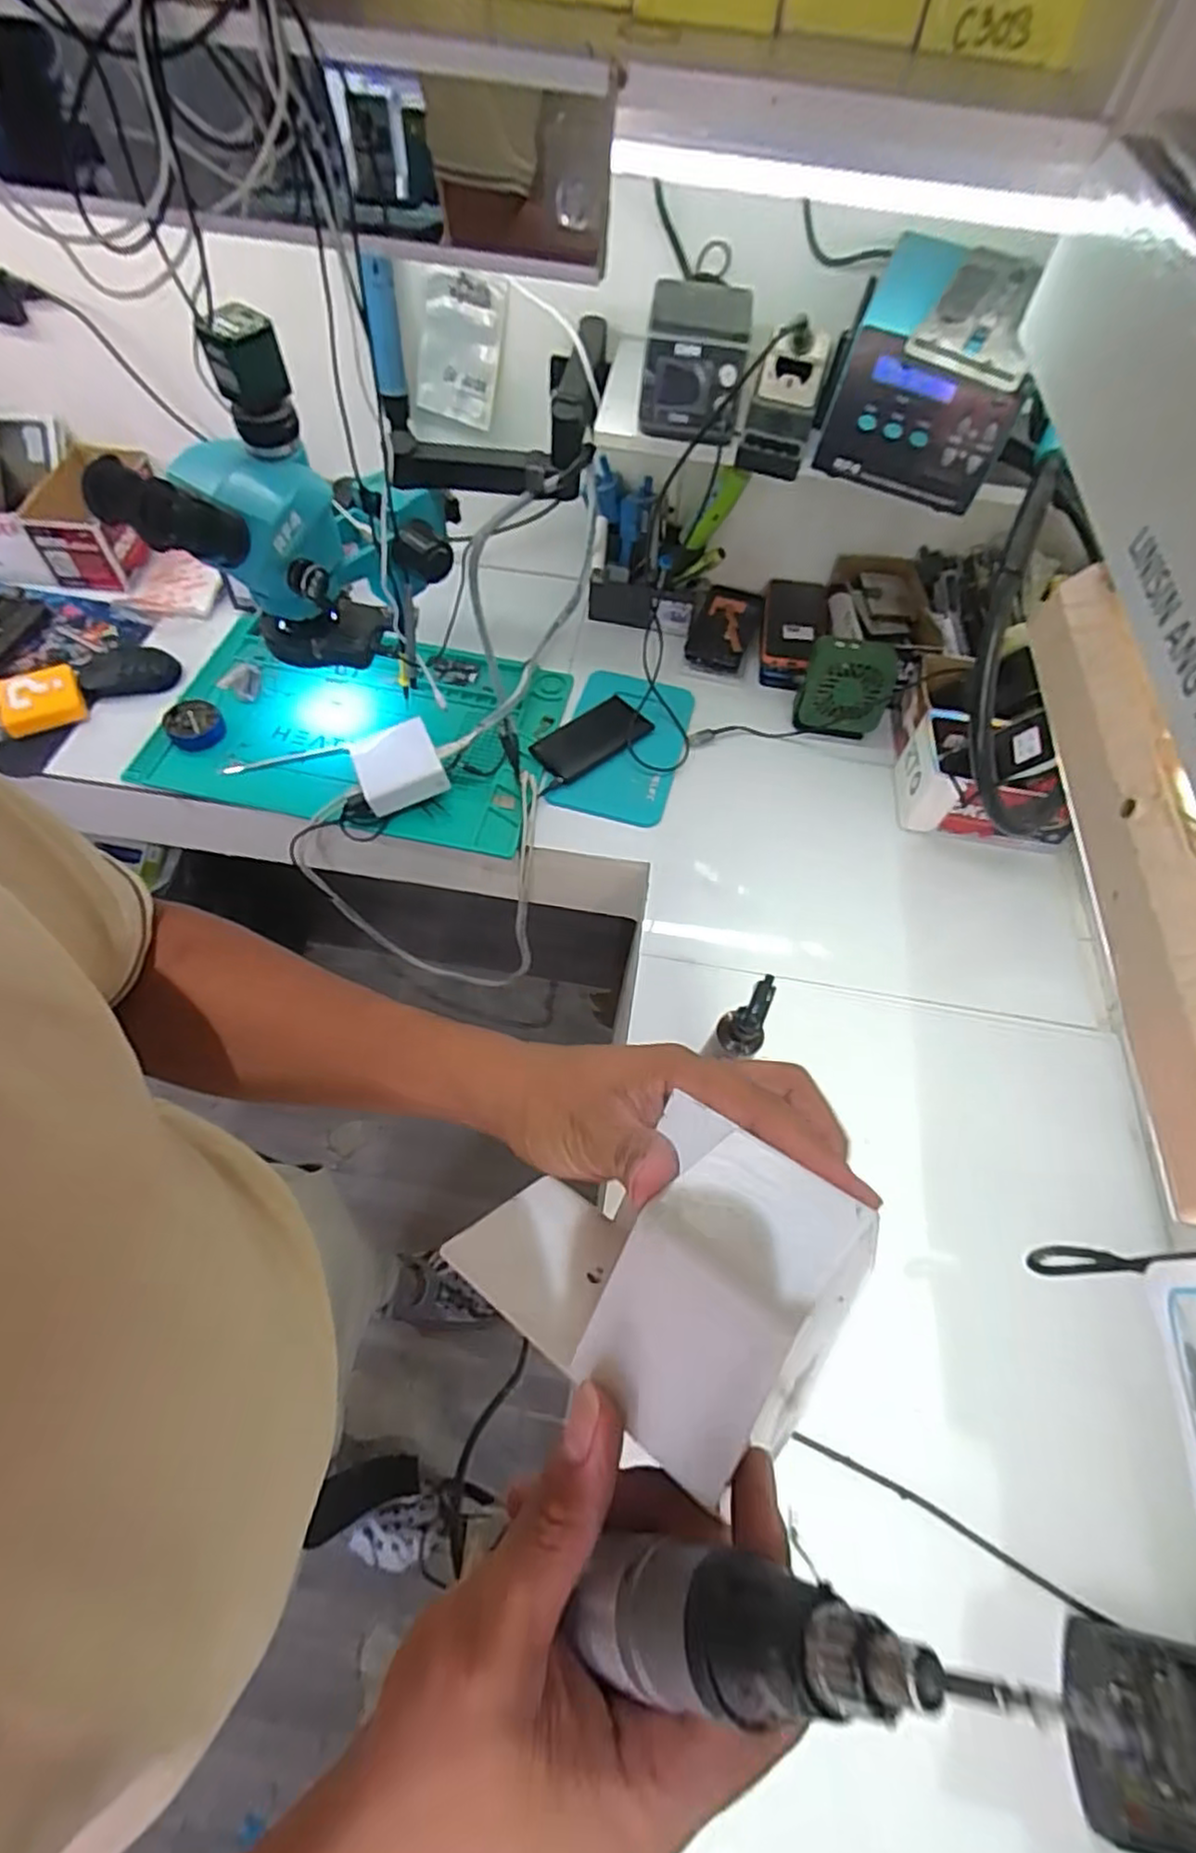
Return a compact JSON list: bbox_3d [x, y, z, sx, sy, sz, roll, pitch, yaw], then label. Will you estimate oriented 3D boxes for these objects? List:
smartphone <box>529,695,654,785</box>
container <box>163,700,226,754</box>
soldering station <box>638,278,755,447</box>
[{"bbox_3d":[-0.008,-0.223,0.831,0.136,0.014,0.068,-38,69,-24],"label":"smartphone"},{"bbox_3d":[-0.455,-0.224,0.799,0.057,0.022,0.065,-38,69,-24],"label":"container"},{"bbox_3d":[0.088,-0.513,0.645,0.088,0.082,0.127,9,59,1],"label":"soldering station"}]

